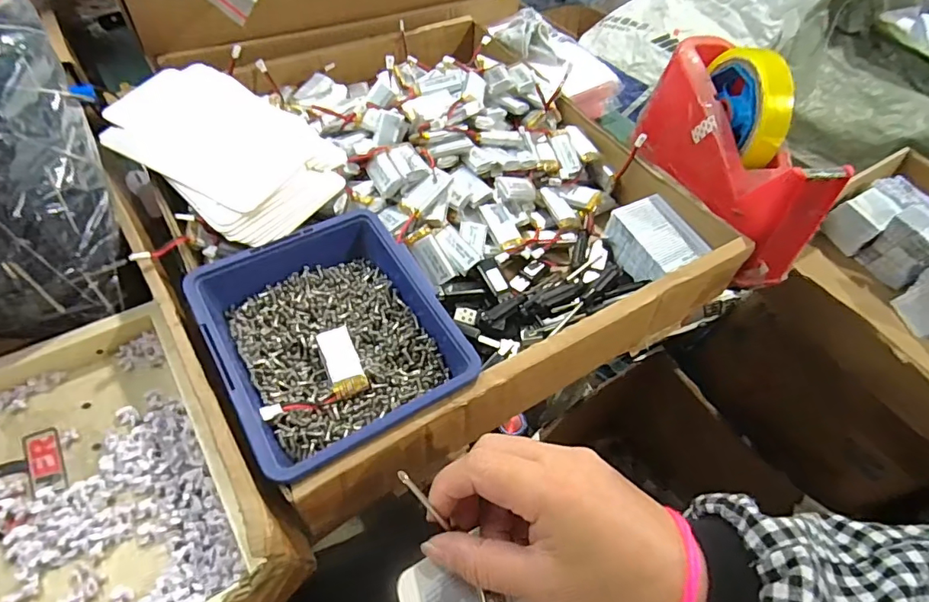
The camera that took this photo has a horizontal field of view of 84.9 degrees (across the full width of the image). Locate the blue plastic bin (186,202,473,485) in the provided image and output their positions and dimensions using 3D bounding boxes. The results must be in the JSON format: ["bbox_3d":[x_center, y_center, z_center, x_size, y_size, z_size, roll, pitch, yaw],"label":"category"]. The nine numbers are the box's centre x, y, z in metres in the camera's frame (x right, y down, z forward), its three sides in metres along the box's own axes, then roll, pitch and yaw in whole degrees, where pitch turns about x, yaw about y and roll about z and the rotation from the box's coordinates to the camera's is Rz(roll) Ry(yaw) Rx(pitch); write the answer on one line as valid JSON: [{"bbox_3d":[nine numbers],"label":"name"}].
[{"bbox_3d":[-0.077,0.025,0.303,0.121,0.054,0.137,-26,60,-23],"label":"blue plastic bin"}]

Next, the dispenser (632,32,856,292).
[{"bbox_3d":[0.210,-0.118,0.413,0.060,0.133,0.199,-5,54,-9],"label":"dispenser"}]

